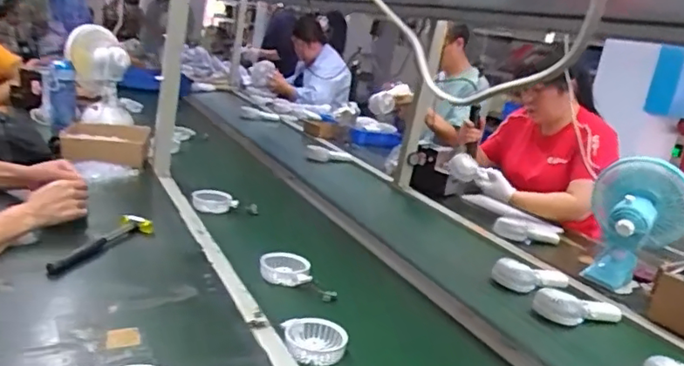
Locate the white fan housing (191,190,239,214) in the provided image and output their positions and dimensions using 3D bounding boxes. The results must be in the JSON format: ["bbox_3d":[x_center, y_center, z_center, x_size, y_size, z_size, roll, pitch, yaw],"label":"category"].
[{"bbox_3d":[-0.318,0.045,1.440,0.109,0.040,0.095,5,15,-16],"label":"white fan housing"}]

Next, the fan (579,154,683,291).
[{"bbox_3d":[0.683,0.102,1.345,0.219,0.294,0.232,15,16,24],"label":"fan"}]

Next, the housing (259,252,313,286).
[{"bbox_3d":[-0.105,0.161,1.096,0.094,0.037,0.096,9,14,-1],"label":"housing"}]

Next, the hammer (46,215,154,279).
[{"bbox_3d":[-0.425,0.111,1.034,0.069,0.024,0.244,11,14,9],"label":"hammer"}]

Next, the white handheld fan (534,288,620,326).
[{"bbox_3d":[0.473,0.246,1.155,0.187,0.054,0.085,5,15,-15],"label":"white handheld fan"}]

